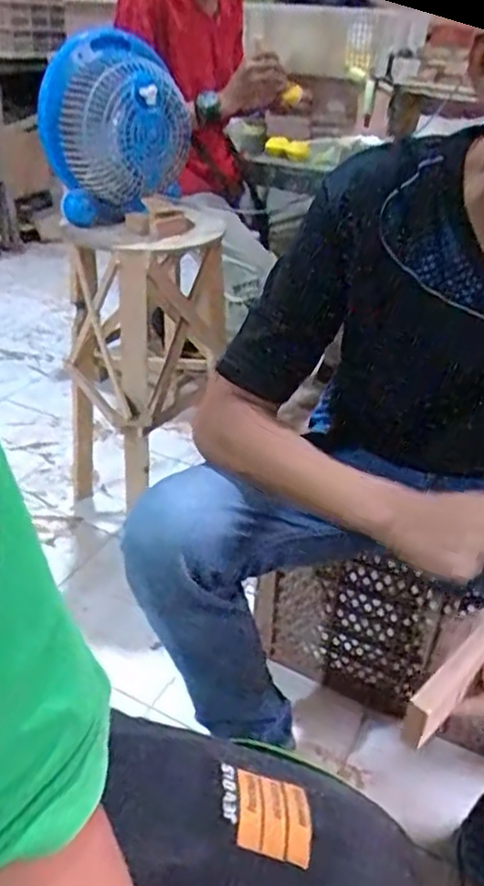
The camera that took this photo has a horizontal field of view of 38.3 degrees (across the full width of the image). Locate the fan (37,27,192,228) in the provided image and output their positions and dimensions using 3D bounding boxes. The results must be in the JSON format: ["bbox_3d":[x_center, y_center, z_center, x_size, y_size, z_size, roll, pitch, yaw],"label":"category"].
[{"bbox_3d":[-0.210,-0.526,1.181,0.237,0.254,0.180,0,33,-4],"label":"fan"}]

